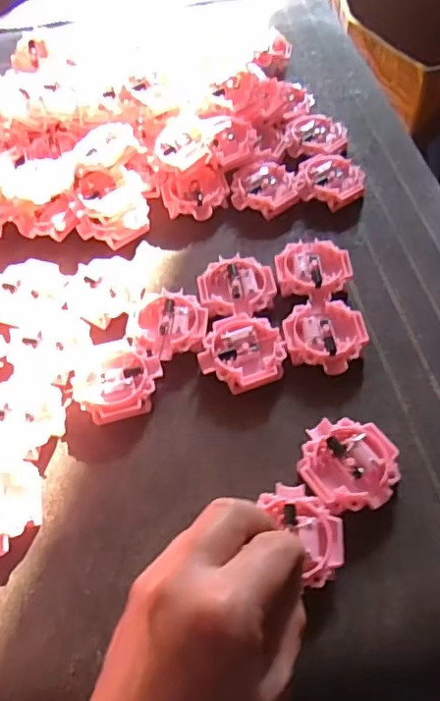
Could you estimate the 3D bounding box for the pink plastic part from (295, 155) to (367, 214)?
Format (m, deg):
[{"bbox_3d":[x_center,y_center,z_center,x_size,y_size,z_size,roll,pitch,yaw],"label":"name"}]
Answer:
[{"bbox_3d":[0.089,-0.135,0.454,0.051,0.016,0.050,-2,56,2],"label":"pink plastic part"}]

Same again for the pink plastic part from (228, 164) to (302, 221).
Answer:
[{"bbox_3d":[0.037,-0.128,0.451,0.052,0.015,0.051,2,56,5],"label":"pink plastic part"}]

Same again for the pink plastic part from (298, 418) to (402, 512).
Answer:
[{"bbox_3d":[0.073,0.065,0.321,0.052,0.015,0.054,-2,56,2],"label":"pink plastic part"}]

